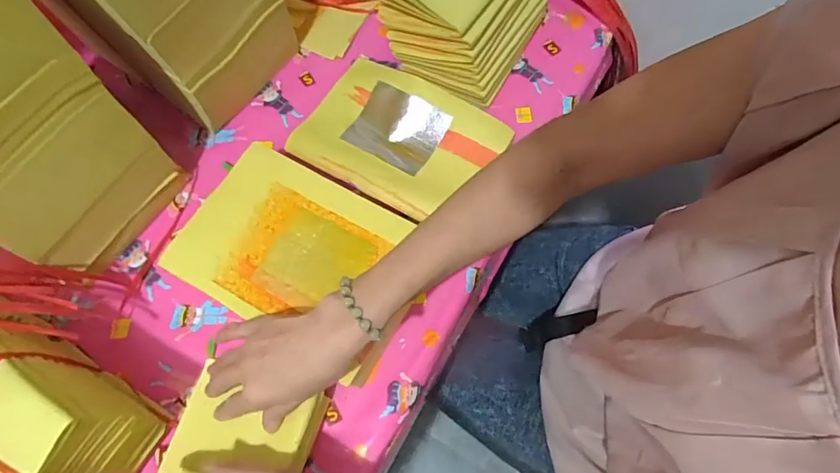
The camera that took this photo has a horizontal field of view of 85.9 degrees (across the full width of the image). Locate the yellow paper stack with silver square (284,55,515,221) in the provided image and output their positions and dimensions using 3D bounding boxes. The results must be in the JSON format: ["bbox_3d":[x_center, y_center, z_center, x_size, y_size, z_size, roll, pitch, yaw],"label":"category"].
[{"bbox_3d":[-0.026,-0.115,0.532,0.216,0.030,0.154,29,73,13],"label":"yellow paper stack with silver square"}]

